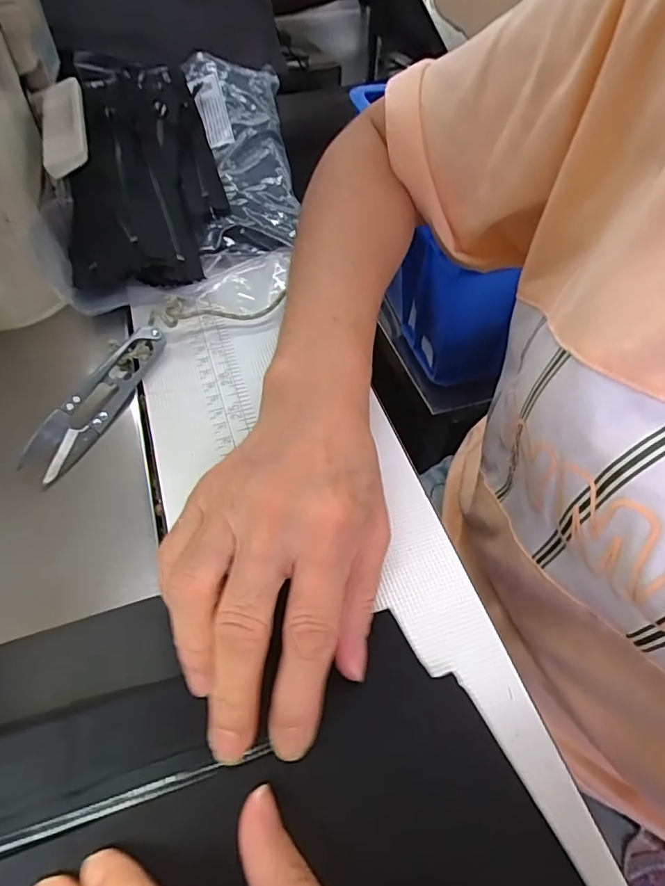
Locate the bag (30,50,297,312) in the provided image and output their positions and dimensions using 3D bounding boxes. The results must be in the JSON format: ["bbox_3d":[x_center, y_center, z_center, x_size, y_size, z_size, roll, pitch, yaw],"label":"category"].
[{"bbox_3d":[-0.108,-0.200,0.379,0.161,0.051,0.293,-6,53,-7],"label":"bag"}]

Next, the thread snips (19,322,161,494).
[{"bbox_3d":[-0.121,-0.024,0.267,0.024,0.014,0.100,19,54,13],"label":"thread snips"}]

